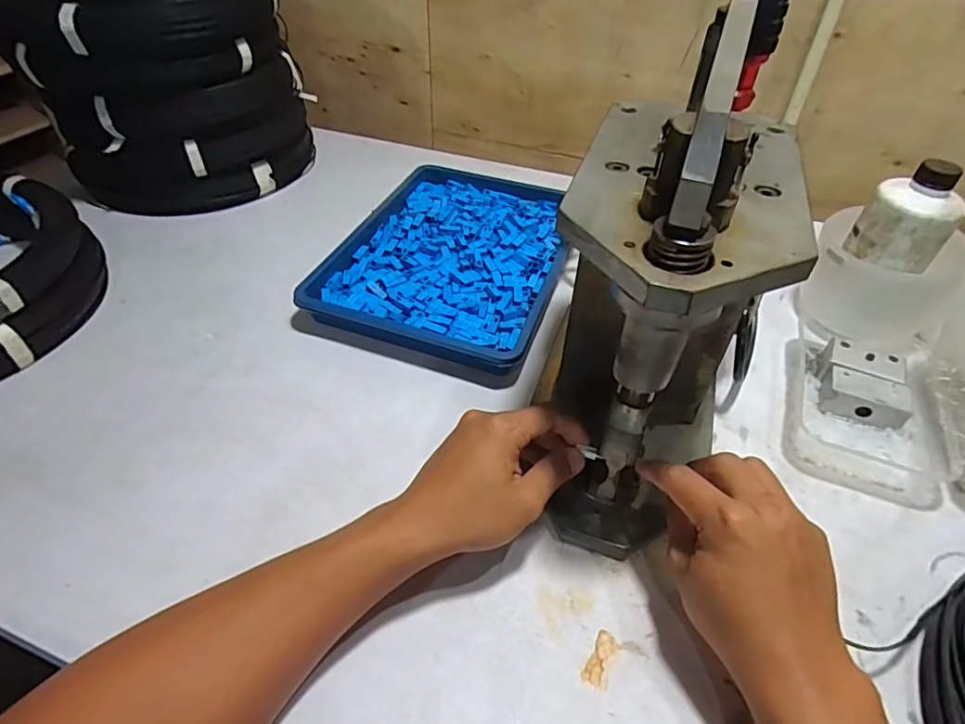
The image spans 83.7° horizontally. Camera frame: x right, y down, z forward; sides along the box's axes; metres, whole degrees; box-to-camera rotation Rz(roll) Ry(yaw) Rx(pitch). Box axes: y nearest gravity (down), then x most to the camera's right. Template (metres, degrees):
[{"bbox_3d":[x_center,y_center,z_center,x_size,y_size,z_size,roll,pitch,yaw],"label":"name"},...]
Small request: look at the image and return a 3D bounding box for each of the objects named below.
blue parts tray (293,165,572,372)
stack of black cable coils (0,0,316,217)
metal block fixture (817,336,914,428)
[{"bbox_3d":[-0.024,-0.125,0.620,0.233,0.038,0.308,15,47,13],"label":"blue parts tray"},{"bbox_3d":[-0.397,-0.364,0.699,0.295,0.239,0.269,-23,50,-23],"label":"stack of black cable coils"},{"bbox_3d":[0.343,0.020,0.488,0.067,0.035,0.066,19,48,17],"label":"metal block fixture"}]

